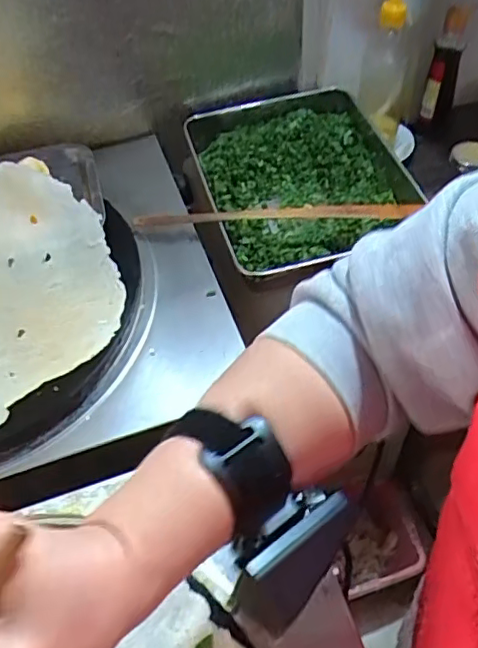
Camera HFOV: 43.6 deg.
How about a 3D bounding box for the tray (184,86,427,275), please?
[{"bbox_3d":[0.081,-0.180,0.763,0.242,0.048,0.292,-17,57,-8],"label":"tray"}]

